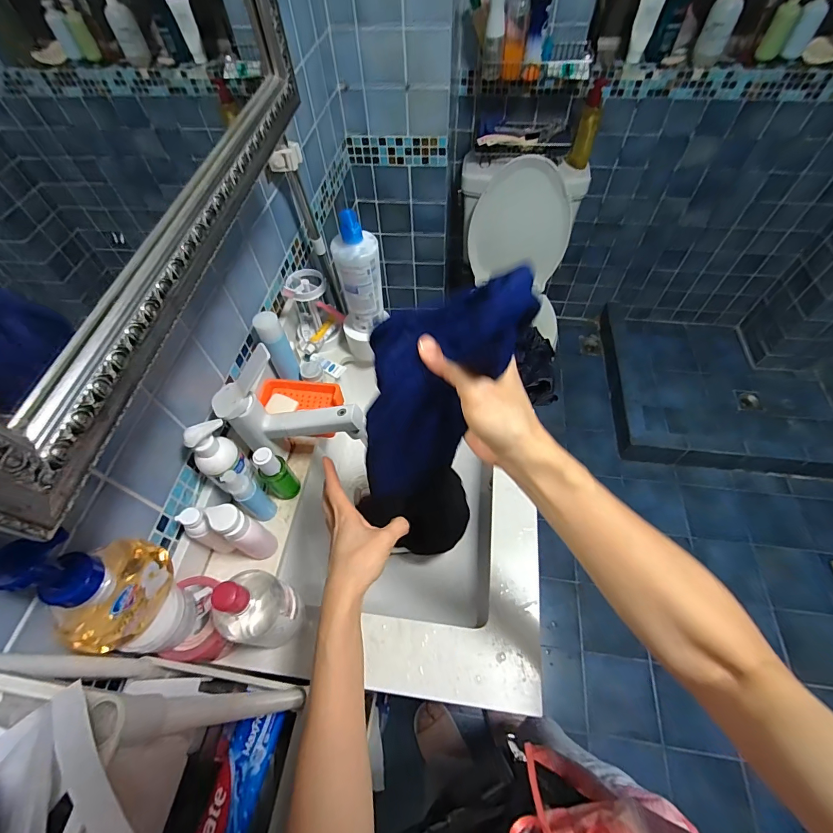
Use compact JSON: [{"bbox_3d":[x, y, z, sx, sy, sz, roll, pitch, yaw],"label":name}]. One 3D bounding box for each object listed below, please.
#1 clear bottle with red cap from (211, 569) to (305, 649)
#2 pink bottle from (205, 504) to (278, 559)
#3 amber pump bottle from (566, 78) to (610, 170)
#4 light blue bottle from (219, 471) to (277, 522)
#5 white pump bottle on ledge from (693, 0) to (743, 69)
[{"bbox_3d":[-0.182,0.211,0.443,0.074,0.144,0.067,15,60,12],"label":"clear bottle with red cap"},{"bbox_3d":[-0.223,0.151,0.517,0.047,0.124,0.038,24,62,17],"label":"pink bottle"},{"bbox_3d":[0.541,-0.917,1.253,0.071,0.207,0.090,20,61,14],"label":"amber pump bottle"},{"bbox_3d":[-0.230,0.112,0.549,0.029,0.127,0.033,38,67,23],"label":"light blue bottle"},{"bbox_3d":[0.829,-1.081,1.072,0.078,0.177,0.060,24,62,17],"label":"white pump bottle on ledge"}]

